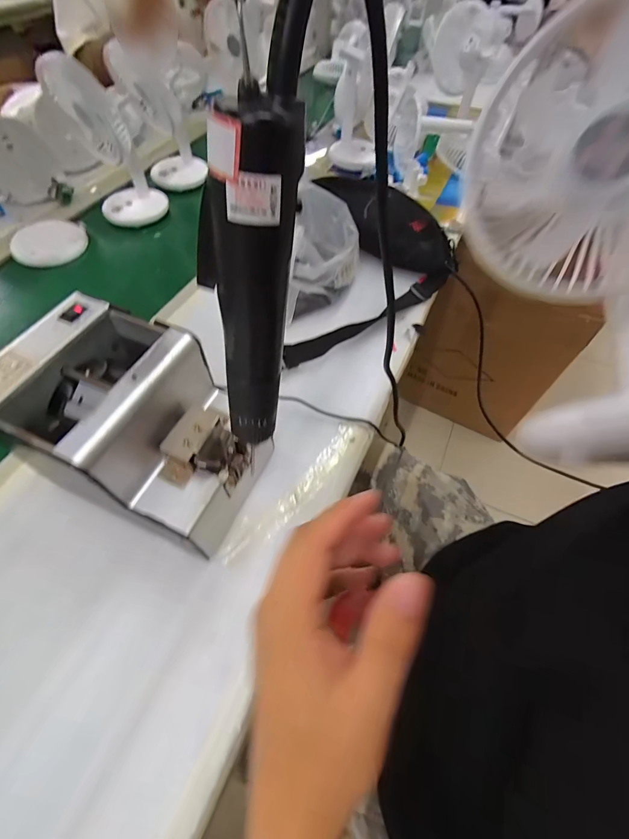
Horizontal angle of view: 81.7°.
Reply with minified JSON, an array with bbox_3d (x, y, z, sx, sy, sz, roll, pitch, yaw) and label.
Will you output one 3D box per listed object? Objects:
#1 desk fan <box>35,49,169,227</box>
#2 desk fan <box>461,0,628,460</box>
[{"bbox_3d":[-0.320,-0.428,0.571,0.102,0.198,0.120,-37,63,-22],"label":"desk fan"},{"bbox_3d":[0.156,-0.080,0.185,0.118,0.122,0.206,3,77,37],"label":"desk fan"}]

